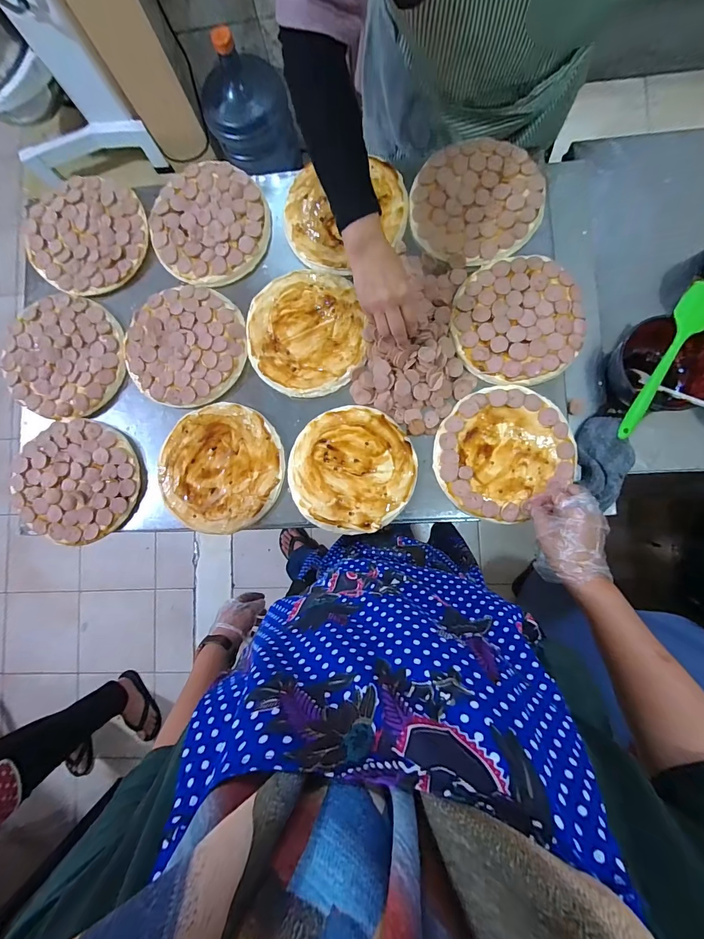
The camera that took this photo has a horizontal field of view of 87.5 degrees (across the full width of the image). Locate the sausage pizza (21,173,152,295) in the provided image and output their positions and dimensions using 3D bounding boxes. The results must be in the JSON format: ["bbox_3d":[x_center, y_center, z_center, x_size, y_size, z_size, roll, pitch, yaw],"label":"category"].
[{"bbox_3d":[-0.461,-0.409,0.640,0.202,0.025,0.199,0,86,5],"label":"sausage pizza"}]

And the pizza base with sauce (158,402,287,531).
[{"bbox_3d":[-0.210,-0.003,0.582,0.193,0.008,0.199,0,86,5],"label":"pizza base with sauce"}]

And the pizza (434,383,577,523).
[{"bbox_3d":[0.220,-0.028,0.546,0.191,0.023,0.181,0,86,5],"label":"pizza"}]

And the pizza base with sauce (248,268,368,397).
[{"bbox_3d":[-0.077,-0.227,0.600,0.186,0.013,0.208,-23,84,3],"label":"pizza base with sauce"}]

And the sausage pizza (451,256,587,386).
[{"bbox_3d":[0.254,-0.227,0.557,0.188,0.012,0.191,0,86,5],"label":"sausage pizza"}]

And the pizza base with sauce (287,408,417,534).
[{"bbox_3d":[-0.001,-0.001,0.566,0.191,0.008,0.189,26,88,6],"label":"pizza base with sauce"}]

